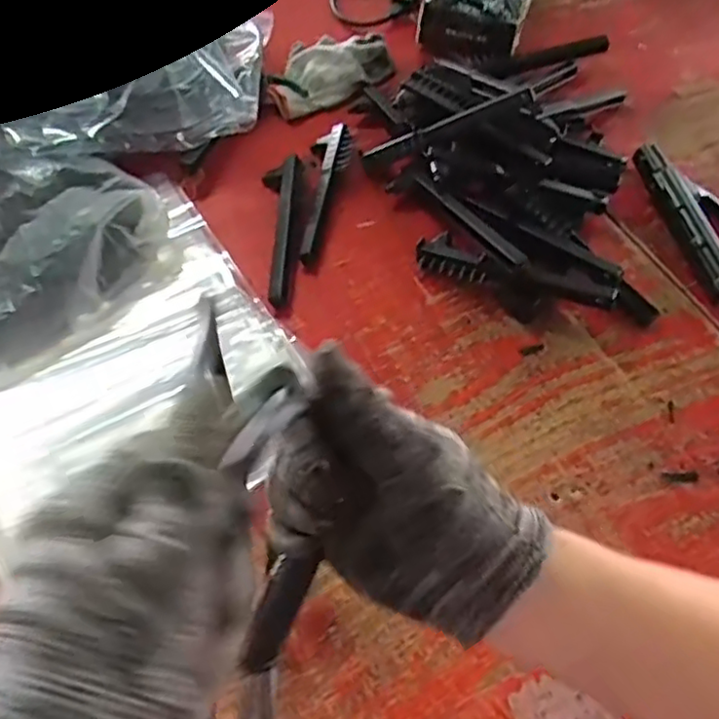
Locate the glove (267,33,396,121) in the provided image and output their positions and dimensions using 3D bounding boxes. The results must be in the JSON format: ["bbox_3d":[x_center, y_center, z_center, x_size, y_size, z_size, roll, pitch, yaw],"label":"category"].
[{"bbox_3d":[-0.035,-0.344,0.778,0.175,0.038,0.100,-32,65,-22],"label":"glove"}]

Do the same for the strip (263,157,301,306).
[{"bbox_3d":[-0.078,-0.128,0.626,0.035,0.023,0.176,1,57,-3],"label":"strip"}]

